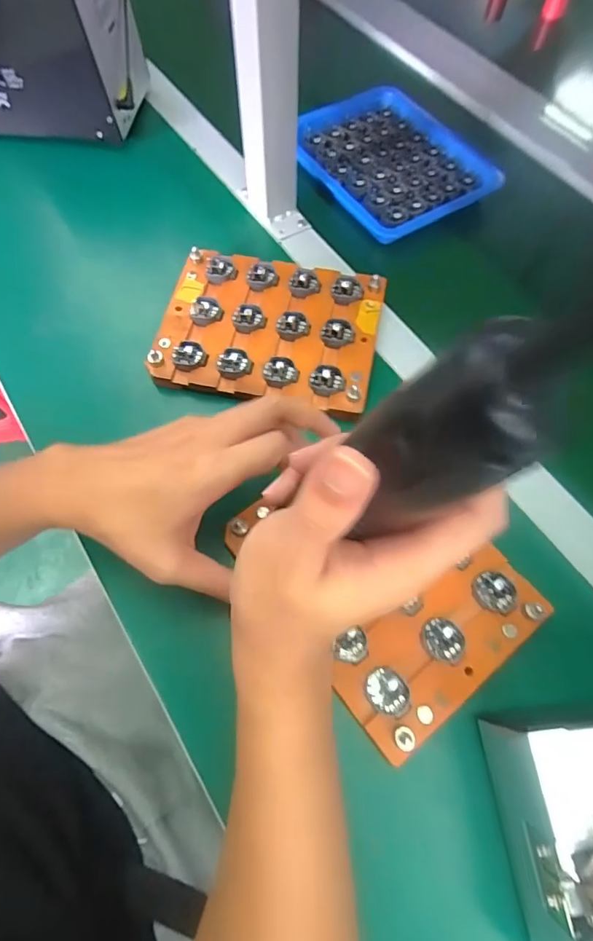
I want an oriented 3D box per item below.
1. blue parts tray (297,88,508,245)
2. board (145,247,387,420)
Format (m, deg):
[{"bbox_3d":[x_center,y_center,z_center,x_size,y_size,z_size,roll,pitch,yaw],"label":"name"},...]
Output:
[{"bbox_3d":[0.106,-0.348,0.515,0.179,0.022,0.207,-29,69,-12],"label":"blue parts tray"},{"bbox_3d":[-0.024,-0.127,0.406,0.186,0.019,0.145,11,66,6],"label":"board"}]

